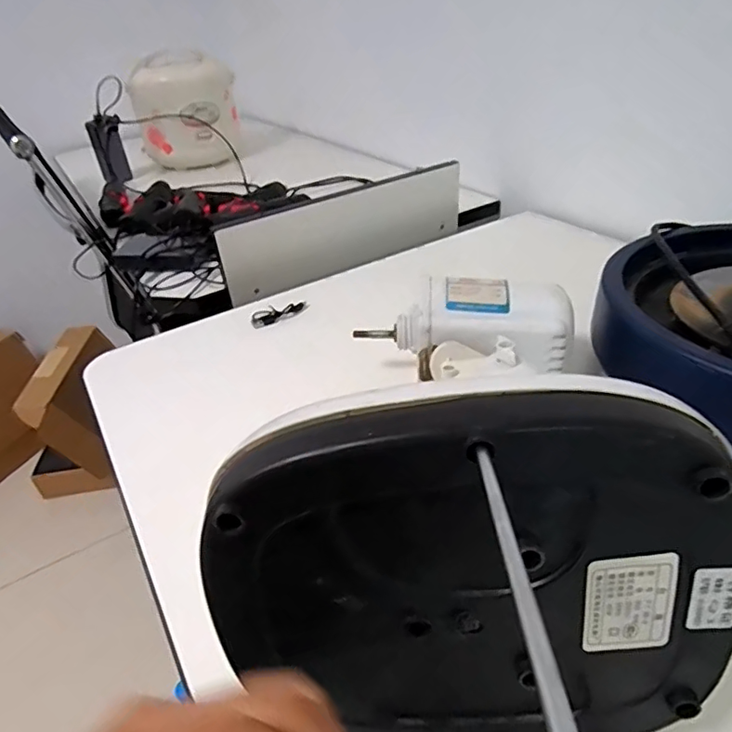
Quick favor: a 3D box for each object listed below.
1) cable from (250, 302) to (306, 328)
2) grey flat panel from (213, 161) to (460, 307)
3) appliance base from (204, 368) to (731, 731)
[{"bbox_3d":[-0.105,-0.063,0.659,0.069,0.024,0.011,-25,39,-25],"label":"cable"},{"bbox_3d":[-0.022,-0.197,0.801,0.394,0.130,0.018,-24,52,-22],"label":"grey flat panel"},{"bbox_3d":[0.045,0.102,0.237,0.206,0.199,0.055,-4,35,2],"label":"appliance base"}]

